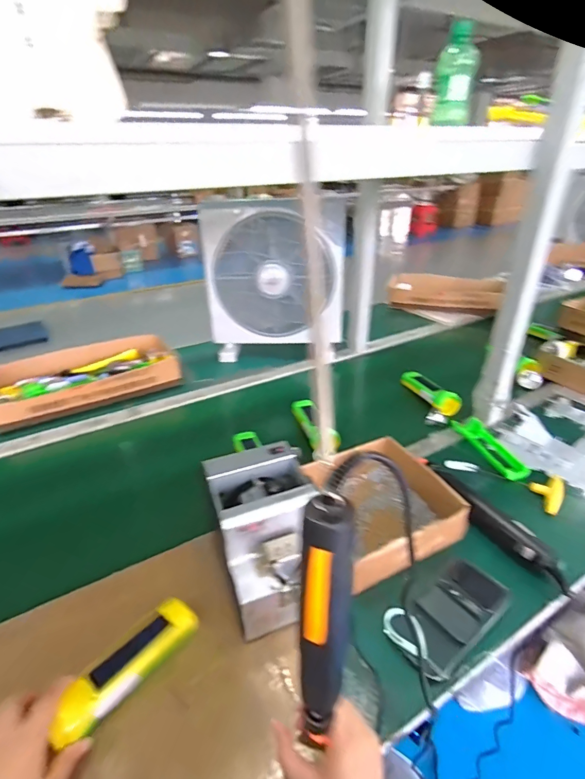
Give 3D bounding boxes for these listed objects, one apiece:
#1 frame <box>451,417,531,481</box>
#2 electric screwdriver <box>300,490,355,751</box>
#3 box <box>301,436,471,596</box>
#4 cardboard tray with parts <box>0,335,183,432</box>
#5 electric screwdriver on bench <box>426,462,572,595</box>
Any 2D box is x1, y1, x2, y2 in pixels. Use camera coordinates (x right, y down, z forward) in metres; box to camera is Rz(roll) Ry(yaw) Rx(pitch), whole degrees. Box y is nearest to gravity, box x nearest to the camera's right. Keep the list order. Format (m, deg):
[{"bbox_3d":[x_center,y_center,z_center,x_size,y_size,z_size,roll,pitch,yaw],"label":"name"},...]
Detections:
[{"bbox_3d":[0.379,0.110,0.777,0.053,0.022,0.176,-7,31,-10],"label":"frame"},{"bbox_3d":[0.021,0.181,0.297,0.036,0.242,0.035,-16,28,-34],"label":"electric screwdriver"},{"bbox_3d":[0.124,0.178,0.624,0.212,0.060,0.199,-17,34,-25],"label":"box"},{"bbox_3d":[-0.515,-0.037,1.011,0.423,0.066,0.227,-19,34,-27],"label":"cardboard tray with parts"},{"bbox_3d":[0.304,0.207,0.601,0.040,0.042,0.222,-17,33,-24],"label":"electric screwdriver on bench"}]

